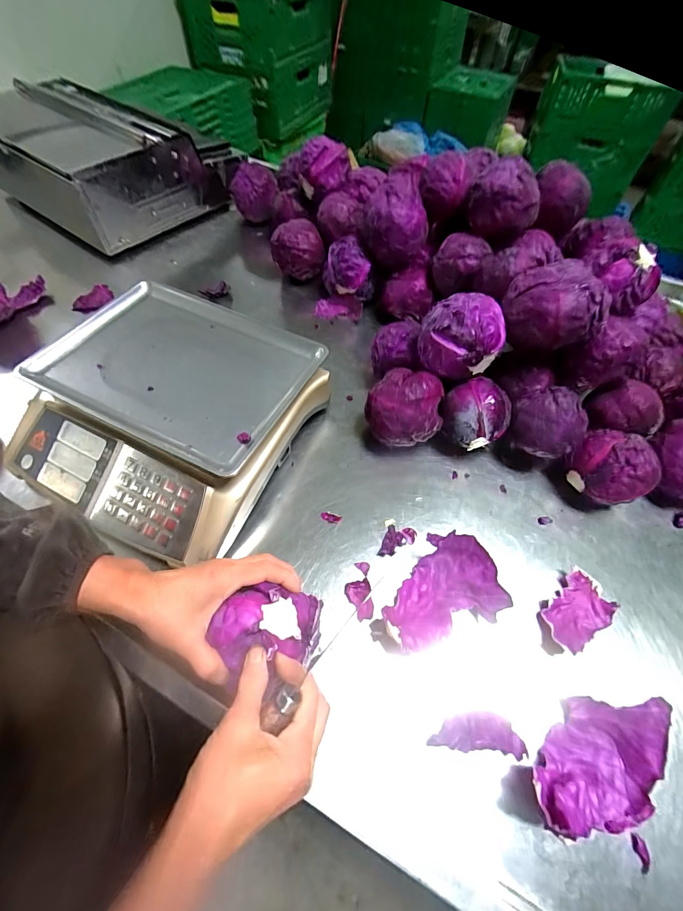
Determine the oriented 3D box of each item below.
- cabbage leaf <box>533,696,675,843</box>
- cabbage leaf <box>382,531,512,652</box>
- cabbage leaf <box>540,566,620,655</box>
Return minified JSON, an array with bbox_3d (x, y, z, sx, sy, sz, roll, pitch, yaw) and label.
[{"bbox_3d":[0.237,0.290,0.340,0.125,0.054,0.105,3,58,-1],"label":"cabbage leaf"},{"bbox_3d":[0.108,0.156,0.419,0.136,0.061,0.098,-15,60,-12],"label":"cabbage leaf"},{"bbox_3d":[0.275,0.185,0.422,0.094,0.030,0.057,-39,67,-23],"label":"cabbage leaf"}]

